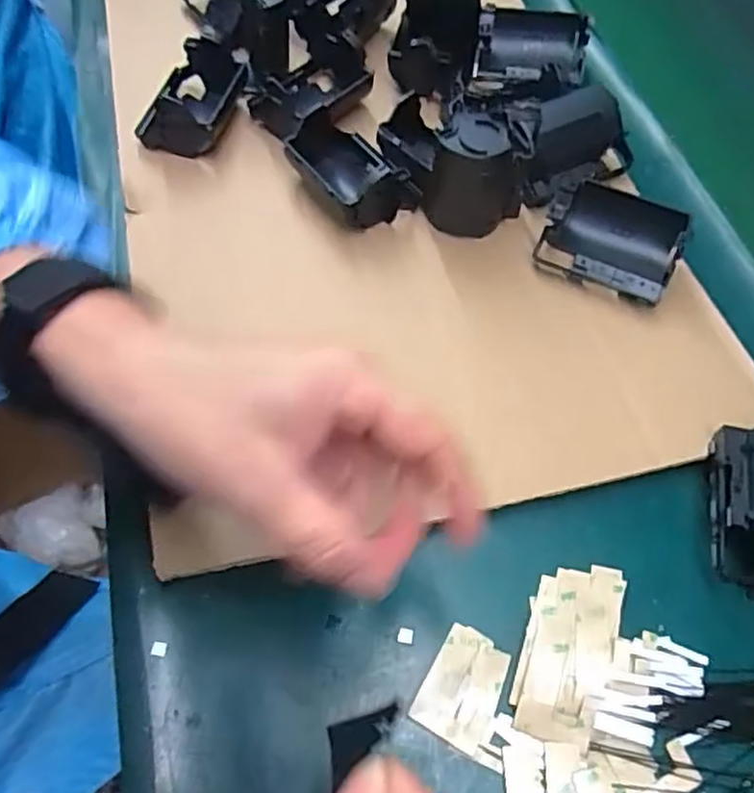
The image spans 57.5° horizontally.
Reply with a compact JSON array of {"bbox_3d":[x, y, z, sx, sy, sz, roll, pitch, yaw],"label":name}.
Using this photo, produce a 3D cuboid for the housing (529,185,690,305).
[{"bbox_3d":[0.128,-0.086,0.373,0.070,0.031,0.053,30,62,14],"label":"housing"}]

